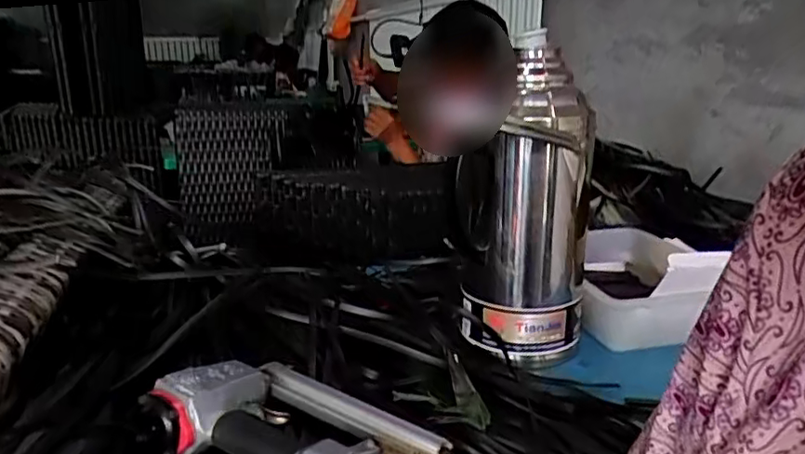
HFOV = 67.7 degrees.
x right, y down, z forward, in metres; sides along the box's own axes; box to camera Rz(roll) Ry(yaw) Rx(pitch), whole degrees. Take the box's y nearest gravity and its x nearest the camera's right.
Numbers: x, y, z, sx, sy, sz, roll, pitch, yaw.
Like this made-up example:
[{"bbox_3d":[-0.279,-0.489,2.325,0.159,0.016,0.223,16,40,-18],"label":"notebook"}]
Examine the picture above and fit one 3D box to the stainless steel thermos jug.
[{"bbox_3d":[0.136,-0.027,0.697,0.160,0.343,0.125,3,17,7],"label":"stainless steel thermos jug"}]

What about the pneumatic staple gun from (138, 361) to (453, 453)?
[{"bbox_3d":[-0.089,0.174,0.521,0.223,0.056,0.151,11,19,31],"label":"pneumatic staple gun"}]

